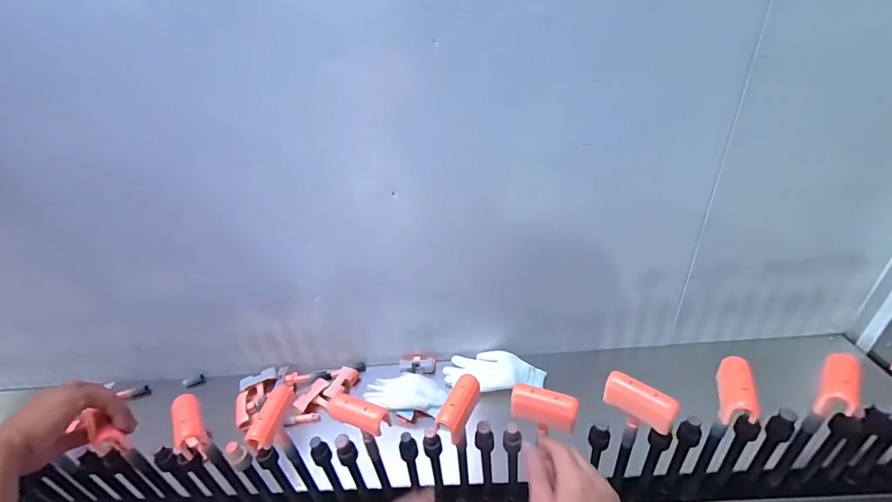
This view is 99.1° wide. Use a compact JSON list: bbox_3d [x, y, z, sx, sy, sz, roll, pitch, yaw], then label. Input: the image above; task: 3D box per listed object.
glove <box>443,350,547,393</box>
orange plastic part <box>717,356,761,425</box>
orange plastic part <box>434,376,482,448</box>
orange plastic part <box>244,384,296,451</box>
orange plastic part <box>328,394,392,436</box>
[{"bbox_3d":[0.097,0.249,0.790,0.209,0.035,0.105,2,33,15],"label":"glove"},{"bbox_3d":[0.345,0.165,0.455,0.031,0.035,0.081,7,35,23],"label":"orange plastic part"},{"bbox_3d":[0.018,0.193,0.475,0.030,0.032,0.080,11,36,28],"label":"orange plastic part"},{"bbox_3d":[-0.221,0.210,0.484,0.025,0.027,0.077,-1,32,11],"label":"orange plastic part"},{"bbox_3d":[-0.108,0.204,0.473,0.083,0.028,0.028,6,34,22],"label":"orange plastic part"}]

